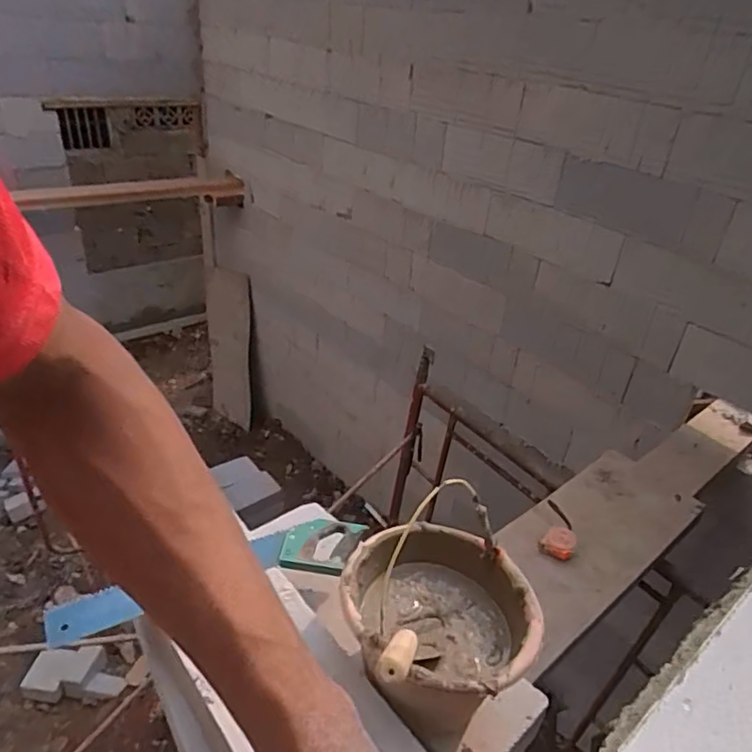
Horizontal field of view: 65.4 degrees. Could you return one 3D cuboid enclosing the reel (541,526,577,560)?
[{"bbox_3d":[0.462,0.426,1.480,0.075,0.050,0.077,4,32,-2],"label":"reel"}]

